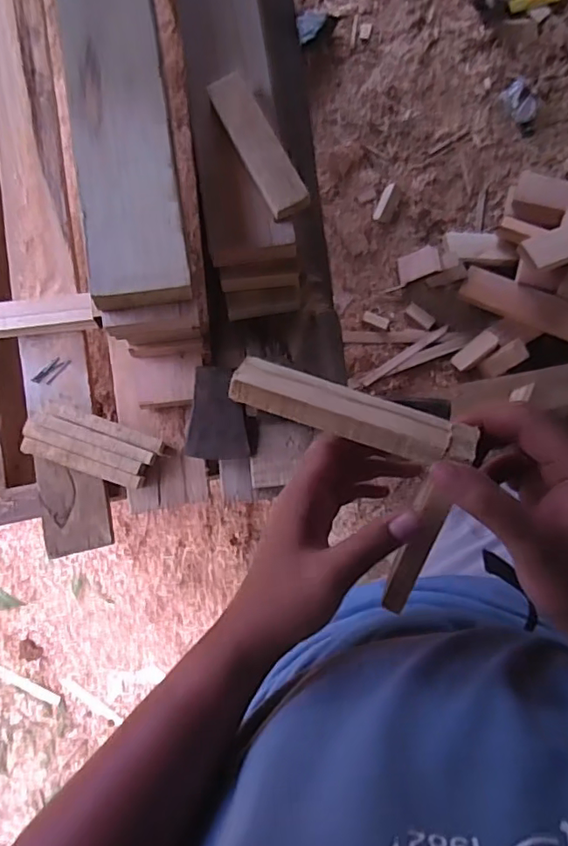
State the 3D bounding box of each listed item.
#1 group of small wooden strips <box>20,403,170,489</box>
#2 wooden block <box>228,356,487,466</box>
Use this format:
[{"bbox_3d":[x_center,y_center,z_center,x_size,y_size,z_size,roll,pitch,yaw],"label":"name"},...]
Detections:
[{"bbox_3d":[-0.214,0.026,0.638,0.144,0.034,0.061,18,83,0],"label":"group of small wooden strips"},{"bbox_3d":[0.038,-0.006,0.336,0.145,0.016,0.029,18,83,11],"label":"wooden block"}]

